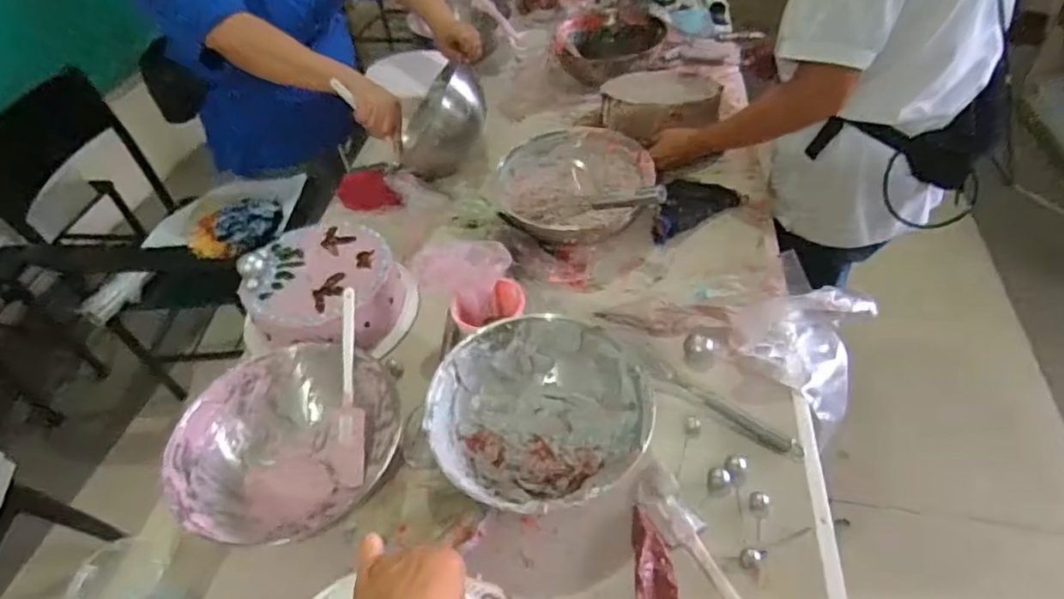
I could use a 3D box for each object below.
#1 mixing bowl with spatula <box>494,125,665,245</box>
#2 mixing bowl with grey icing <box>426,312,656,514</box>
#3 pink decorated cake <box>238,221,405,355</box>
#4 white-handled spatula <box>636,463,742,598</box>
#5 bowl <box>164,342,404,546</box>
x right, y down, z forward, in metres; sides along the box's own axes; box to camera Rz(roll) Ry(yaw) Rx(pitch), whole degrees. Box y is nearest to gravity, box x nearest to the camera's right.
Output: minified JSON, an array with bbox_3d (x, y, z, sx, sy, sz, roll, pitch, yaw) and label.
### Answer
[{"bbox_3d":[0.067,-0.161,0.931,0.230,0.090,0.221,-3,47,3],"label":"mixing bowl with spatula"},{"bbox_3d":[0.004,0.130,0.681,0.227,0.089,0.212,-3,47,3],"label":"mixing bowl with grey icing"},{"bbox_3d":[-0.292,-0.020,0.844,0.195,0.084,0.208,4,48,10],"label":"pink decorated cake"},{"bbox_3d":[0.172,0.257,0.593,0.048,0.014,0.210,-23,49,-15],"label":"white-handled spatula"},{"bbox_3d":[-0.270,0.158,0.687,0.236,0.092,0.194,-21,48,-14],"label":"bowl"}]

